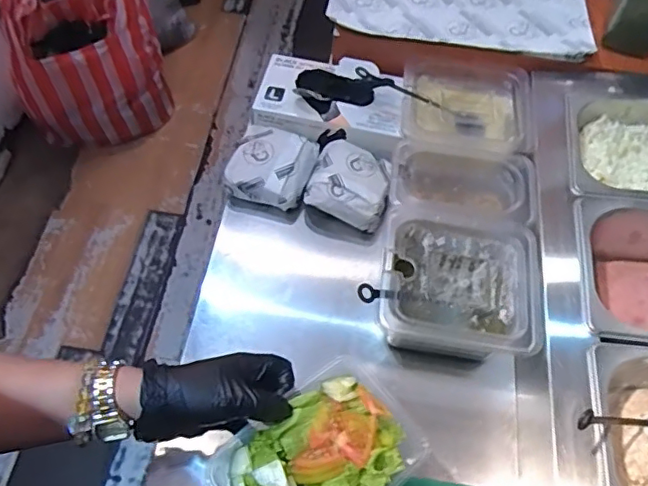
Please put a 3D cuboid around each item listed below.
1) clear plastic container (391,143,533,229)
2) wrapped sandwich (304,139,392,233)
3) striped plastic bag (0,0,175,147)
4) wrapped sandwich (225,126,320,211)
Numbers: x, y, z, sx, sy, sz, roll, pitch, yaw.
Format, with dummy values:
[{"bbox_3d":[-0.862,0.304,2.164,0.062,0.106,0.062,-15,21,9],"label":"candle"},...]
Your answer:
[{"bbox_3d":[0.170,-0.063,0.724,0.173,0.072,0.117,5,59,1],"label":"clear plastic container"},{"bbox_3d":[0.036,-0.083,0.767,0.108,0.046,0.108,18,60,9],"label":"wrapped sandwich"},{"bbox_3d":[-0.693,-0.544,1.691,0.401,0.433,0.283,-8,60,-7],"label":"striped plastic bag"},{"bbox_3d":[-0.070,-0.107,0.776,0.110,0.037,0.109,13,60,6],"label":"wrapped sandwich"}]

